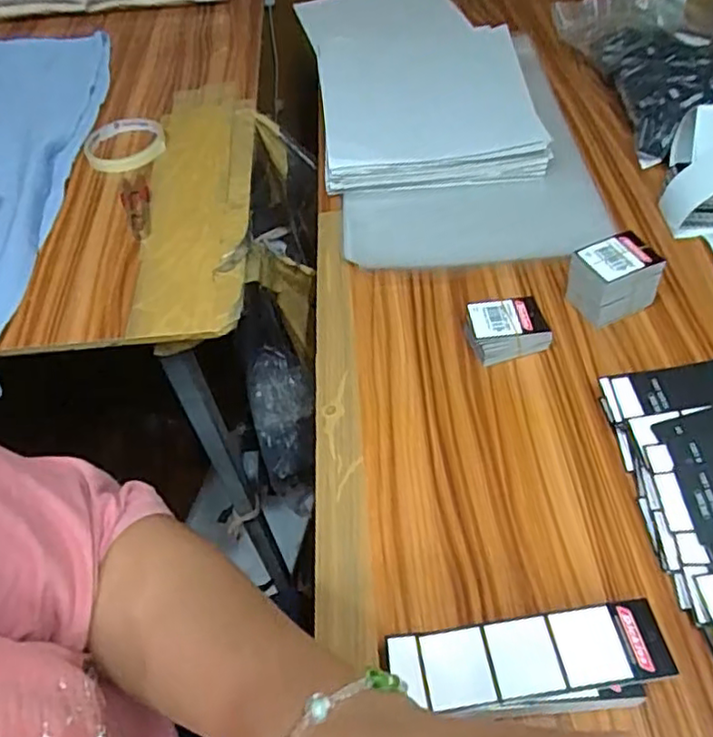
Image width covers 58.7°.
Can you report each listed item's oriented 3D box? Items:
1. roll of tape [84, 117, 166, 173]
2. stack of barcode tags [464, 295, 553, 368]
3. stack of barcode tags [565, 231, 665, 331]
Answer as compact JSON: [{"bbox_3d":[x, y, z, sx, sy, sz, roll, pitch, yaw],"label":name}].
[{"bbox_3d":[-0.247,-0.241,0.678,0.082,0.022,0.082,-17,51,-9],"label":"roll of tape"},{"bbox_3d":[0.110,-0.029,0.463,0.055,0.025,0.044,-13,50,-6],"label":"stack of barcode tags"},{"bbox_3d":[0.188,-0.062,0.469,0.056,0.054,0.041,-26,53,-16],"label":"stack of barcode tags"}]

